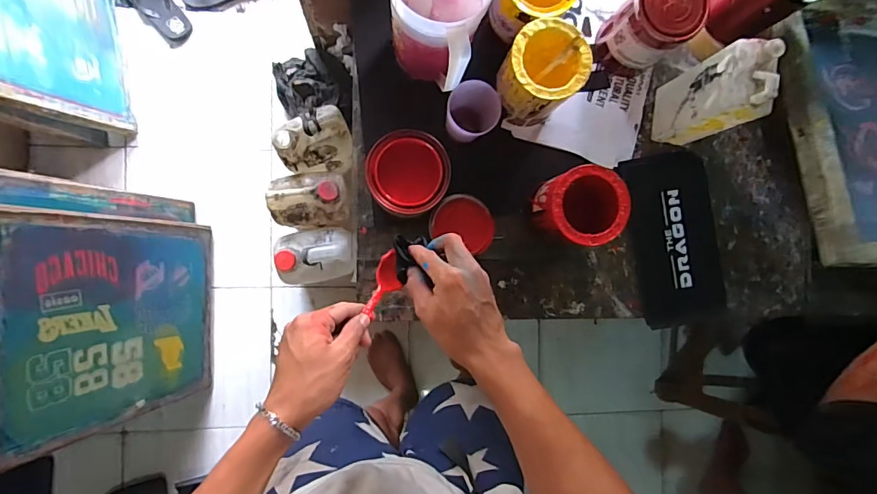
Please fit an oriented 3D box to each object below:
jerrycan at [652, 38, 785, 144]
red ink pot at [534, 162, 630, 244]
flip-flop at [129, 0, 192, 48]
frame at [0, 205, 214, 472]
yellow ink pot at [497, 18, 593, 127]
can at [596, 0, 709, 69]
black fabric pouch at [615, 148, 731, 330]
[{"bbox_3d":[0.410,-0.223,0.677,0.060,0.220,0.094,7,88,-6],"label":"jerrycan"},{"bbox_3d":[0.204,-0.056,0.696,0.107,0.149,0.106,0,88,-6],"label":"red ink pot"},{"bbox_3d":[-0.805,-0.695,1.287,0.106,0.046,0.260,-32,92,-6],"label":"flip-flop"},{"bbox_3d":[-0.711,0.165,1.020,0.030,0.564,0.456,0,89,11],"label":"frame"},{"bbox_3d":[0.146,-0.253,0.688,0.107,0.150,0.106,0,88,-6],"label":"yellow ink pot"},{"bbox_3d":[0.325,-0.344,0.711,0.102,0.146,0.102,0,88,-6],"label":"can"},{"bbox_3d":[0.411,-0.013,0.778,0.152,0.018,0.290,-11,90,-6],"label":"black fabric pouch"}]

